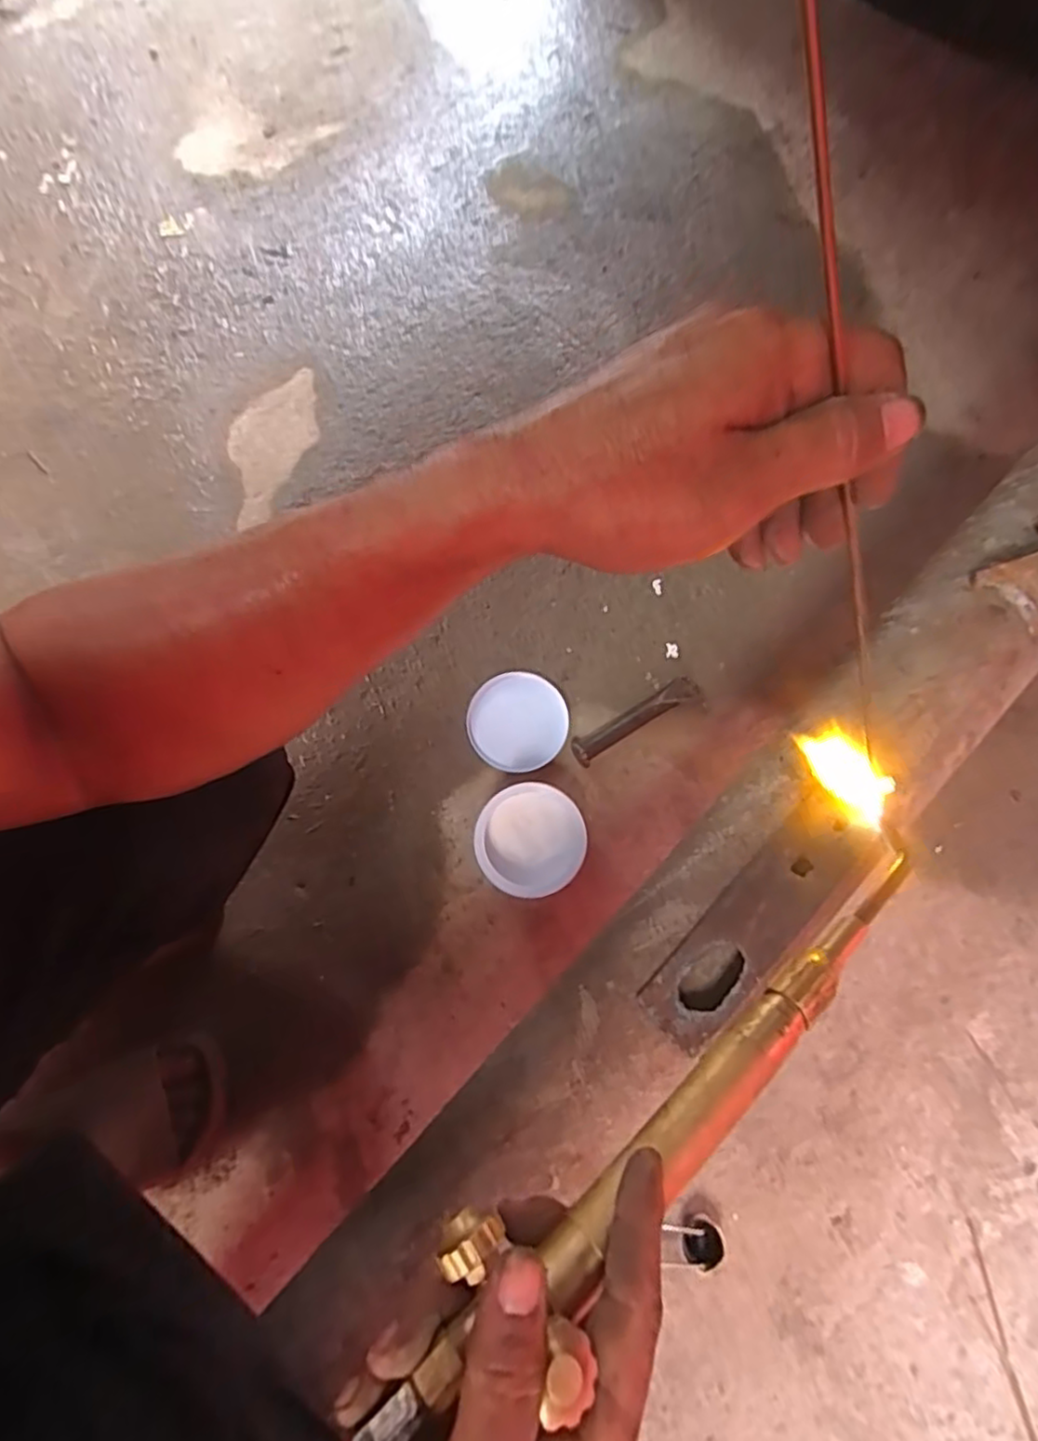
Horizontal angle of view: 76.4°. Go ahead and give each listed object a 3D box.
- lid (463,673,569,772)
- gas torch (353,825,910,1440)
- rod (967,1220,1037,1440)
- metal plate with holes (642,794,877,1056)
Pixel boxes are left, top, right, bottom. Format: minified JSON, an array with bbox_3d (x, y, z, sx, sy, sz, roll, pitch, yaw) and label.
[{"bbox_3d":[-0.001,0.002,0.696,0.101,0.019,0.100,-18,78,-2],"label":"lid"},{"bbox_3d":[0.090,0.149,0.281,0.351,0.037,0.049,-28,78,-28],"label":"gas torch"},{"bbox_3d":[0.432,0.577,0.573,0.011,0.005,0.253,-12,78,-1],"label":"rod"},{"bbox_3d":[0.155,0.126,0.426,0.182,0.006,0.051,-47,52,-7],"label":"metal plate with holes"}]

